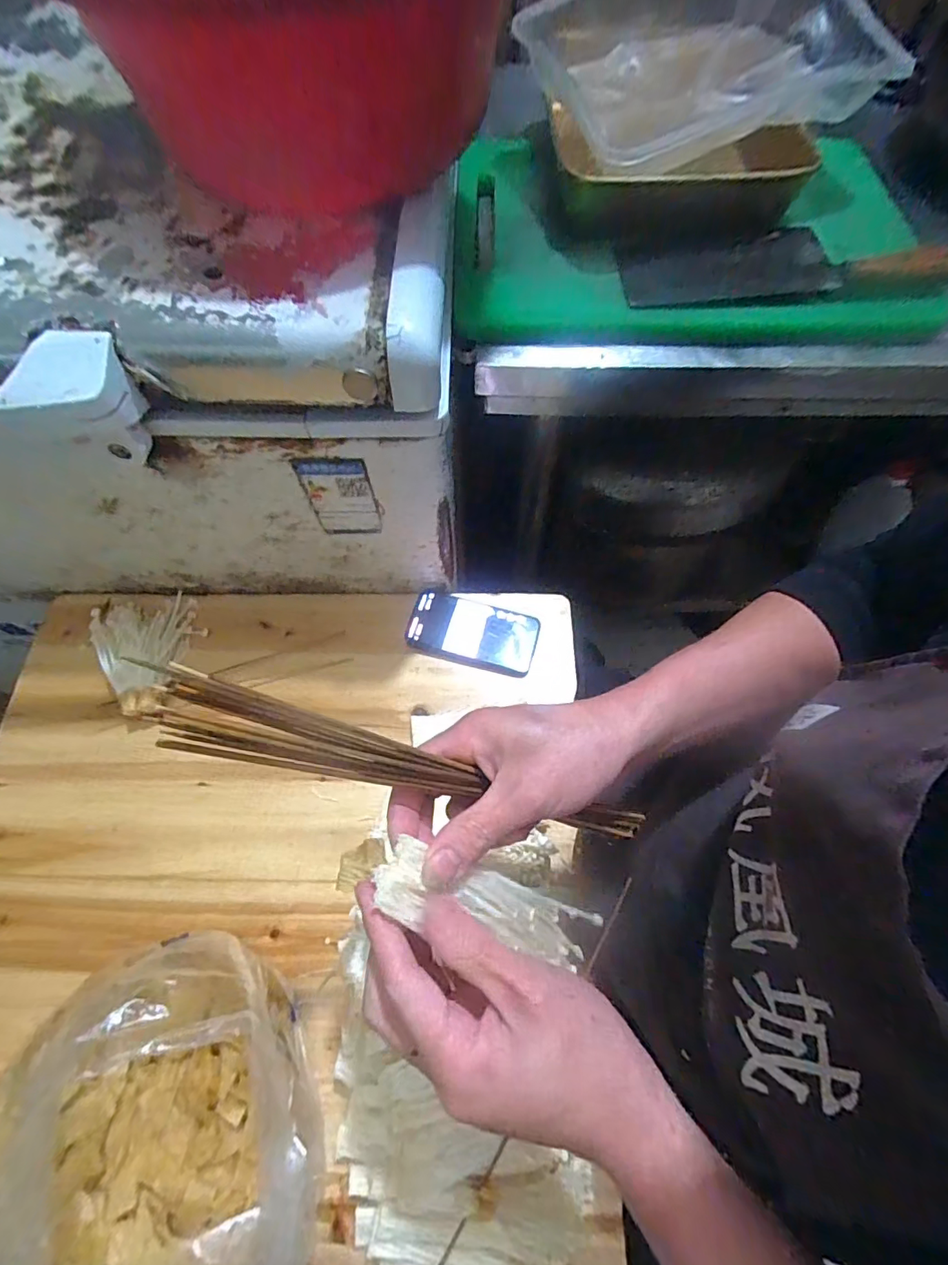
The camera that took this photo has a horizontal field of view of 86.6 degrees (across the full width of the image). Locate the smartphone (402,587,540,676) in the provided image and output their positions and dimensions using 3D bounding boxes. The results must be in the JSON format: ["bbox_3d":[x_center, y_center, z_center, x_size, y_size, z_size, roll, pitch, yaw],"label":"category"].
[{"bbox_3d":[-0.002,-0.002,0.625,0.157,0.015,0.080,14,75,7],"label":"smartphone"}]

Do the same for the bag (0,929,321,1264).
[{"bbox_3d":[-0.243,0.403,0.404,0.257,0.101,0.253,14,64,8],"label":"bag"}]

